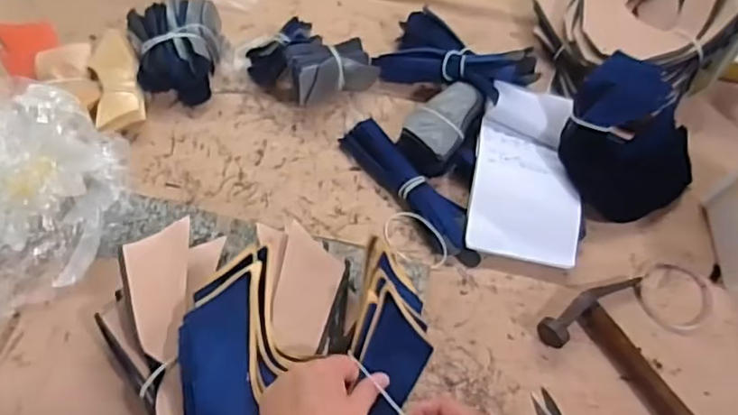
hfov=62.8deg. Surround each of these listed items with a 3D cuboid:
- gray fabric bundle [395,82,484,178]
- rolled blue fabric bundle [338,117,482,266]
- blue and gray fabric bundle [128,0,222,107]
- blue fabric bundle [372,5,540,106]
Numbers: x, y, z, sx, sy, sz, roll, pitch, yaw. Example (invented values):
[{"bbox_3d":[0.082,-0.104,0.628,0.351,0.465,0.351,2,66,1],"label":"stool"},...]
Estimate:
[{"bbox_3d":[0.087,-0.099,0.753,0.072,0.058,0.130,29,64,11],"label":"gray fabric bundle"},{"bbox_3d":[0.053,-0.021,0.726,0.047,0.025,0.223,-36,70,-20],"label":"rolled blue fabric bundle"},{"bbox_3d":[-0.243,-0.199,0.779,0.116,0.075,0.118,-13,64,-10],"label":"blue and gray fabric bundle"},{"bbox_3d":[0.113,-0.191,0.786,0.198,0.054,0.107,23,61,31],"label":"blue fabric bundle"}]

